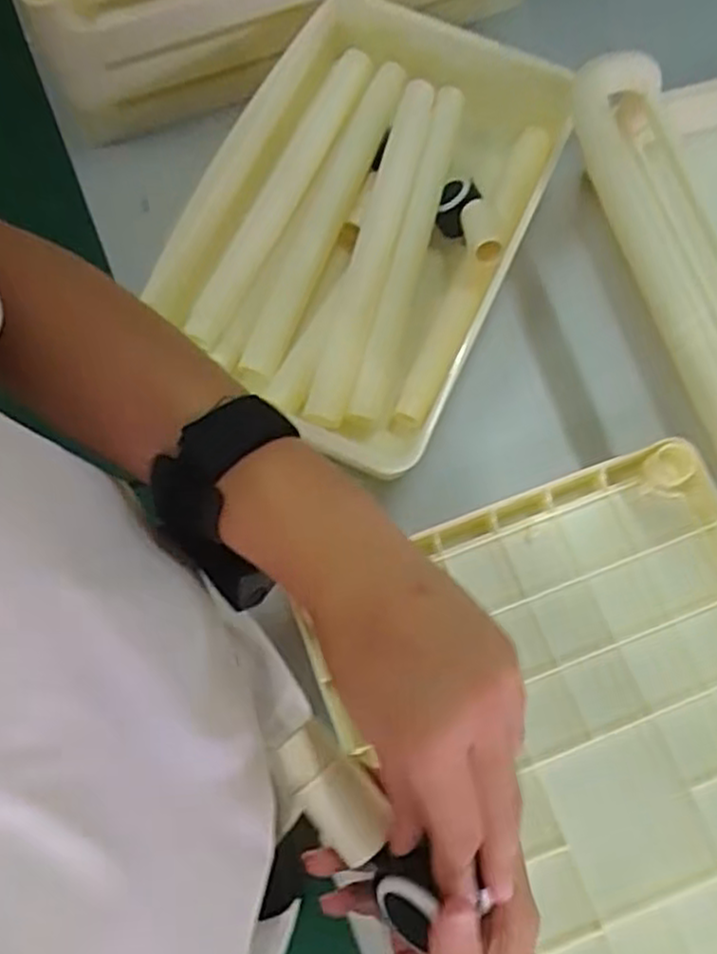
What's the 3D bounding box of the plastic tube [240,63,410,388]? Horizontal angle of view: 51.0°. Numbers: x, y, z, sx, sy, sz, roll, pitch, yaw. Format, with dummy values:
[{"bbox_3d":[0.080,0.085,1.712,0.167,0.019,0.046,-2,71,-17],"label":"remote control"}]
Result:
[{"bbox_3d":[-0.028,-0.227,0.667,0.035,0.035,0.305,26,91,7],"label":"plastic tube"}]

